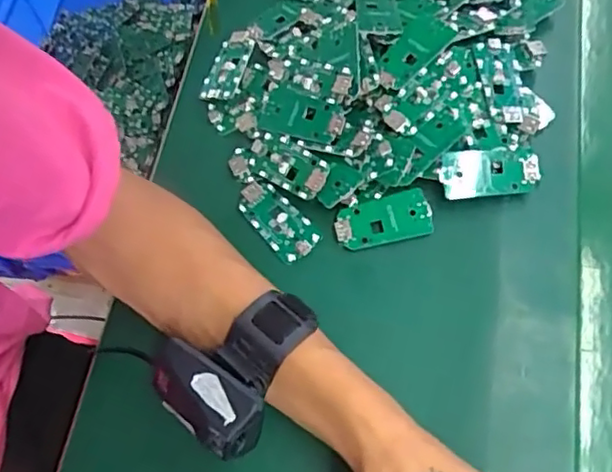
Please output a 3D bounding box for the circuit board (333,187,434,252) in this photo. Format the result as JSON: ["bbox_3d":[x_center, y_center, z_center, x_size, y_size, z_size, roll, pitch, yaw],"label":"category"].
[{"bbox_3d":[0.052,-0.010,0.414,0.062,0.004,0.031,-13,79,0],"label":"circuit board"}]

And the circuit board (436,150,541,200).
[{"bbox_3d":[0.122,-0.042,0.413,0.065,0.006,0.031,-4,81,-3],"label":"circuit board"}]

